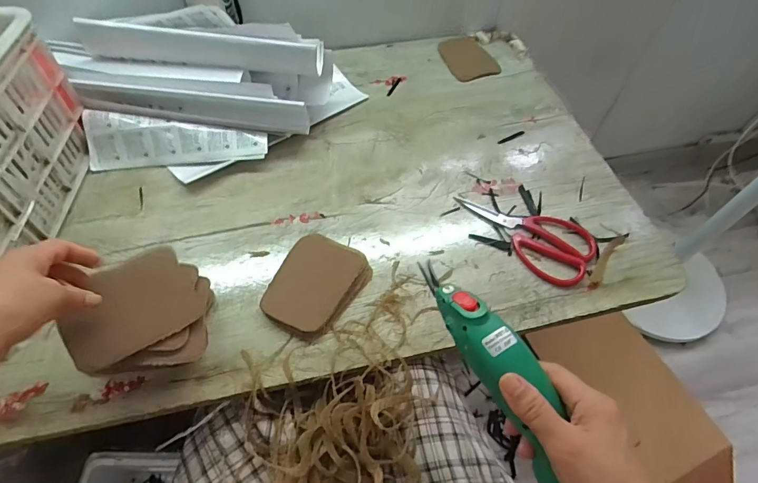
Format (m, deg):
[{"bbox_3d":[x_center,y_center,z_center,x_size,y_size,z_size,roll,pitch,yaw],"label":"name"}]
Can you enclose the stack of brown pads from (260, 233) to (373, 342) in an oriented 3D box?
[{"bbox_3d":[-0.074,0.049,0.497,0.094,0.024,0.122,26,58,15],"label":"stack of brown pads"}]

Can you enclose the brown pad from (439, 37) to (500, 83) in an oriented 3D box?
[{"bbox_3d":[0.163,-0.342,0.777,0.088,0.008,0.117,-14,57,-11],"label":"brown pad"}]

